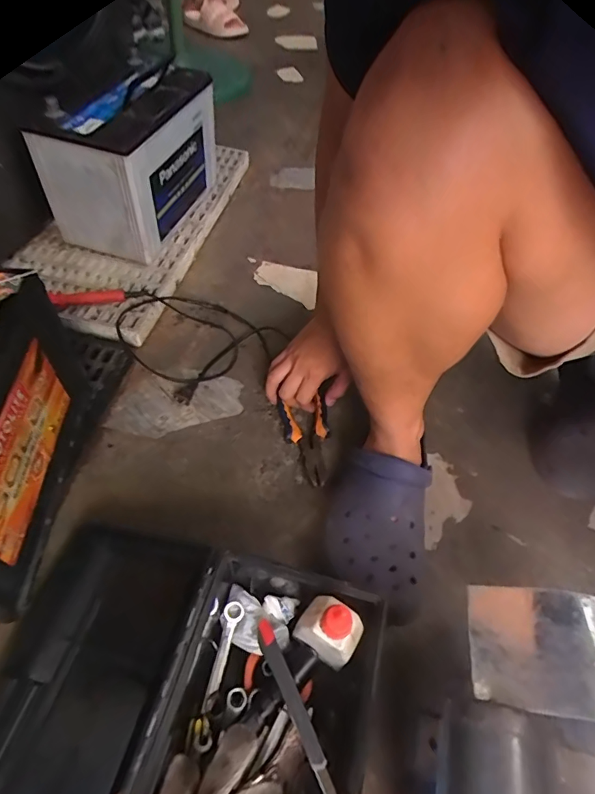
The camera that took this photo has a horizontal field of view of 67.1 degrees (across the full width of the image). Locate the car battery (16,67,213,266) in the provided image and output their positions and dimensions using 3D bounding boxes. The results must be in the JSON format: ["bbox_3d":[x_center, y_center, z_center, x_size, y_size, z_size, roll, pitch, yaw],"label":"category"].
[{"bbox_3d":[-0.266,-0.396,0.746,0.157,0.208,0.332,18,56,8],"label":"car battery"}]

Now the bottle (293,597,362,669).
[{"bbox_3d":[0.032,0.222,0.426,0.050,0.103,0.056,-37,66,-25],"label":"bottle"}]

